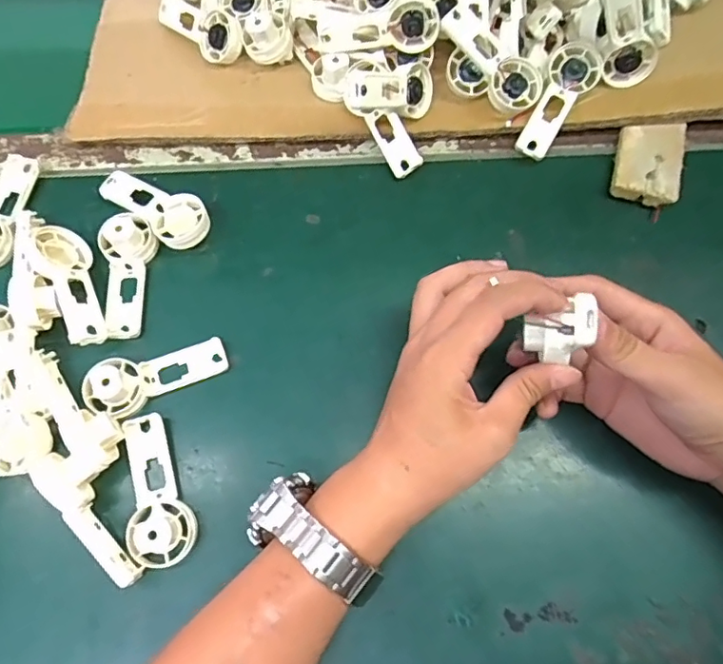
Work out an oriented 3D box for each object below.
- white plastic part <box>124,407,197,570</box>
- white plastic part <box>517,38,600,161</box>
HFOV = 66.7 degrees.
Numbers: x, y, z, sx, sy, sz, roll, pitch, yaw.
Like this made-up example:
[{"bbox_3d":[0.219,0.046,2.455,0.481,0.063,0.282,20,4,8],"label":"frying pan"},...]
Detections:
[{"bbox_3d":[-0.132,0.098,0.345,0.037,0.027,0.094,-20,72,-7],"label":"white plastic part"},{"bbox_3d":[0.153,-0.181,0.430,0.036,0.011,0.093,29,91,10],"label":"white plastic part"}]

